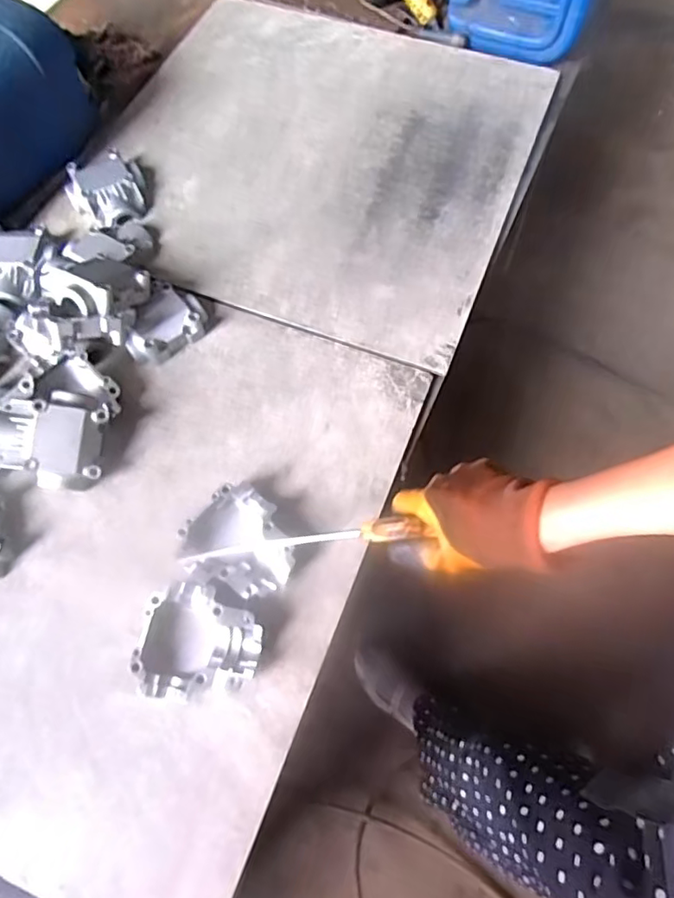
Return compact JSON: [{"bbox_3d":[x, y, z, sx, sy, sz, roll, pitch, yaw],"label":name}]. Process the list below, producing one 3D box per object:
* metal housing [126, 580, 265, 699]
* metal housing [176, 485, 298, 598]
[{"bbox_3d":[-0.169,0.240,0.709,0.148,0.052,0.133,5,67,3],"label":"metal housing"},{"bbox_3d":[-0.127,0.130,0.758,0.141,0.049,0.134,0,67,1],"label":"metal housing"}]

